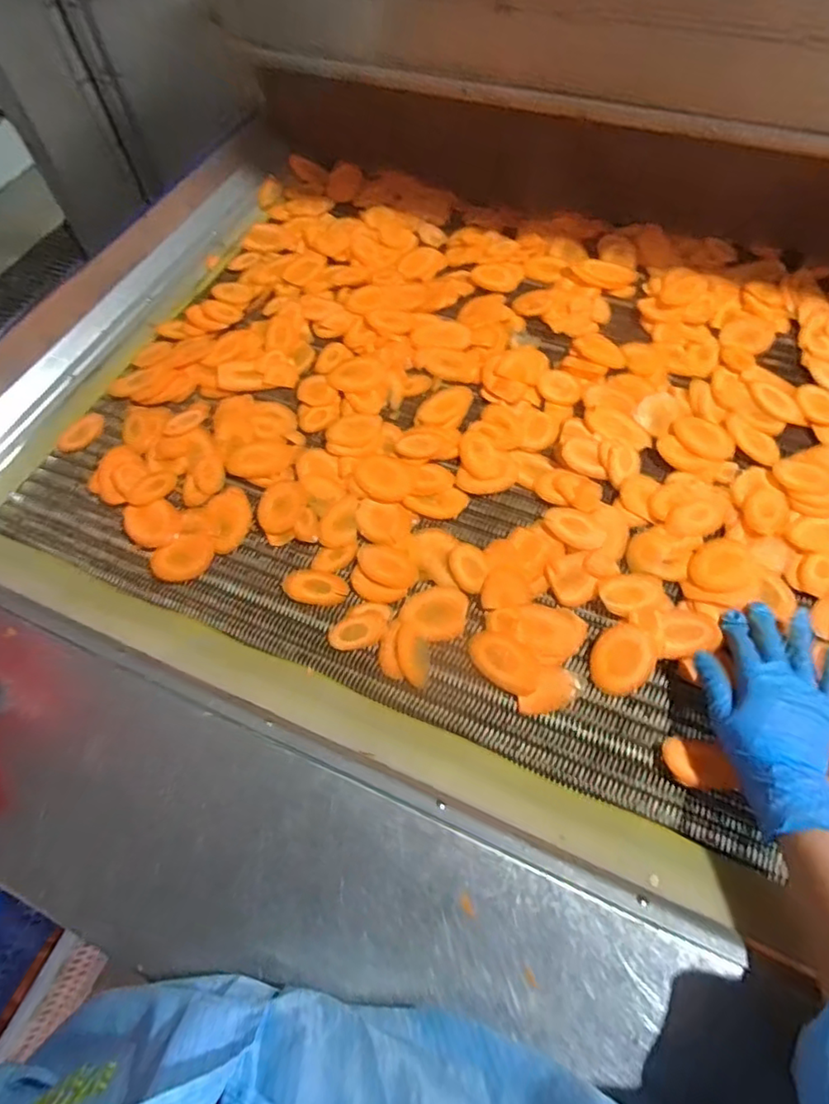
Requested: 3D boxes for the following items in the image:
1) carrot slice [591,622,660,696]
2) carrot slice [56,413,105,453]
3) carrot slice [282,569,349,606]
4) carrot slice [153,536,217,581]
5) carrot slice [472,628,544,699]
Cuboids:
[{"bbox_3d":[0.197,0.100,0.560,0.053,0.007,0.070,24,66,16],"label":"carrot slice"},{"bbox_3d":[-0.407,-0.145,0.723,0.045,0.008,0.061,29,67,18],"label":"carrot slice"},{"bbox_3d":[-0.102,0.036,0.612,0.068,0.004,0.037,7,63,8],"label":"carrot slice"},{"bbox_3d":[-0.246,0.008,0.636,0.065,0.007,0.048,-27,63,-10],"label":"carrot slice"},{"bbox_3d":[0.087,0.105,0.567,0.075,0.011,0.045,32,68,19],"label":"carrot slice"}]

